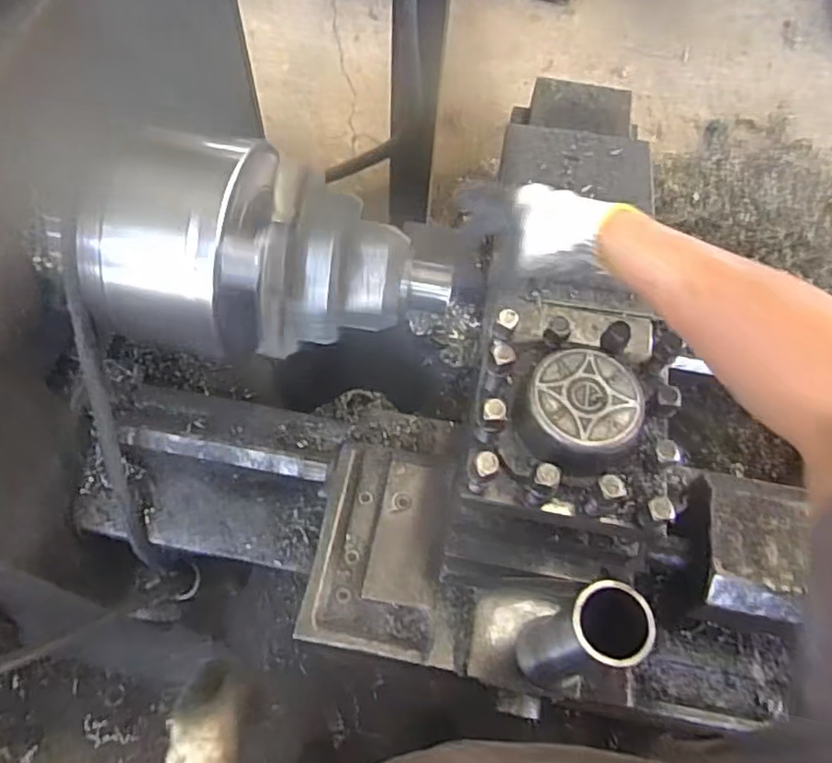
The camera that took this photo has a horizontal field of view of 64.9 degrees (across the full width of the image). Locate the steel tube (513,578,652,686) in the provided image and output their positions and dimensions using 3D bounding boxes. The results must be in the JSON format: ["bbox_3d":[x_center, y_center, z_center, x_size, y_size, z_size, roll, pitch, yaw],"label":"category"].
[{"bbox_3d":[0.119,0.194,0.494,0.050,0.178,0.049,2,62,-3],"label":"steel tube"}]

